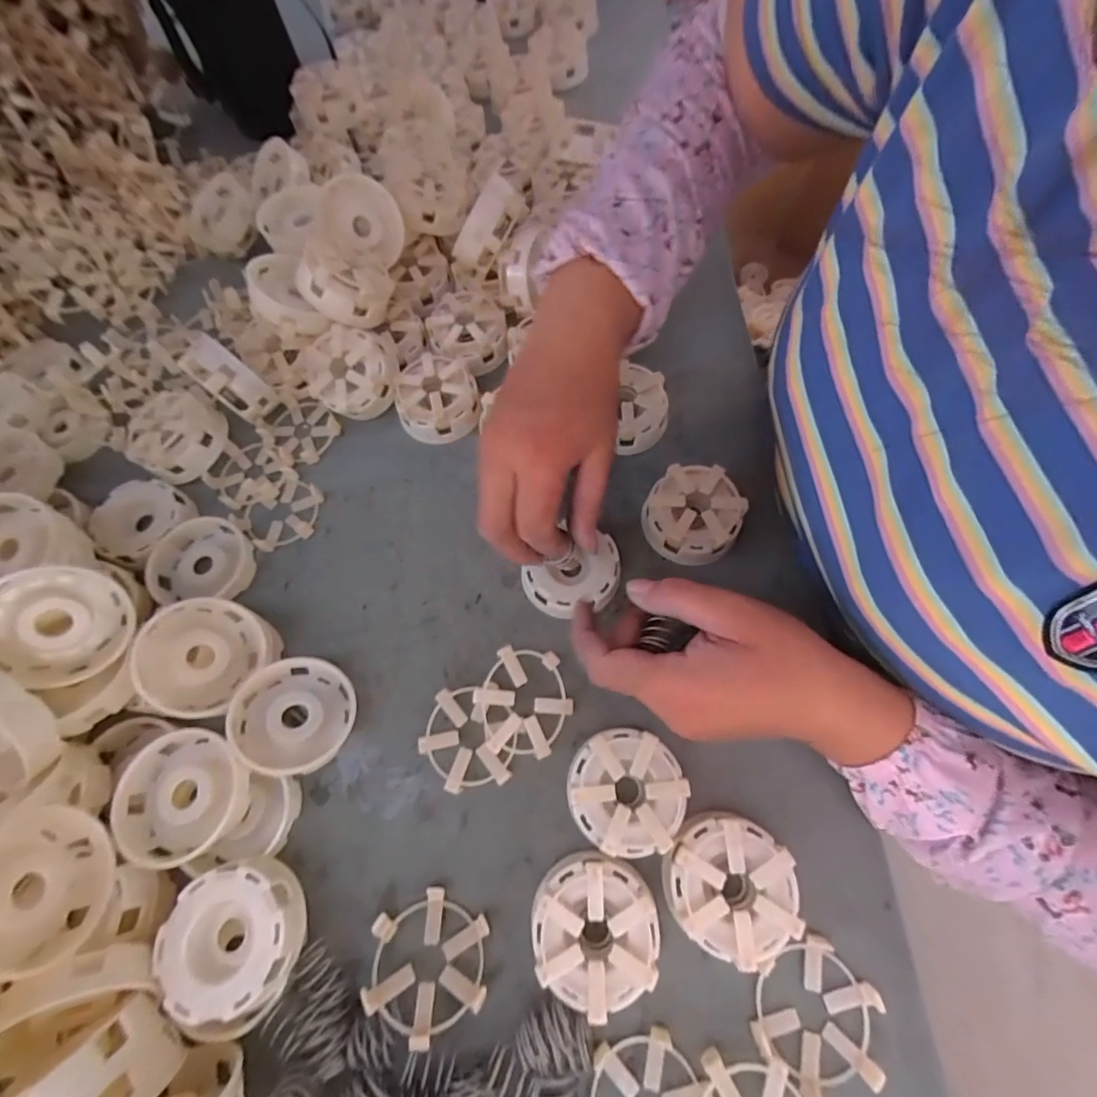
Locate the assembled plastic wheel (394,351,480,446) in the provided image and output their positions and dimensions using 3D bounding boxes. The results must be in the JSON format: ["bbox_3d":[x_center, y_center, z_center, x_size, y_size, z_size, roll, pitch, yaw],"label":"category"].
[{"bbox_3d":[-0.088,-0.120,0.402,0.062,0.030,0.064,-1,68,2],"label":"assembled plastic wheel"}]

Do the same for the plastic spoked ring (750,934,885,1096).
[{"bbox_3d":[0.133,0.232,0.250,0.059,0.024,0.064,-1,68,2],"label":"plastic spoked ring"}]

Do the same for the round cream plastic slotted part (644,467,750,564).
[{"bbox_3d":[0.099,-0.023,0.353,0.062,0.033,0.063,-1,68,2],"label":"round cream plastic slotted part"}]

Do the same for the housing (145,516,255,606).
[{"bbox_3d":[-0.249,0.009,0.368,0.070,0.021,0.056,-3,68,1],"label":"housing"}]

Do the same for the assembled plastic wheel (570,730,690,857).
[{"bbox_3d":[0.044,0.138,0.292,0.063,0.031,0.063,-1,68,2],"label":"assembled plastic wheel"}]

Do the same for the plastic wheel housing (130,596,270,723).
[{"bbox_3d":[-0.213,0.066,0.311,0.025,0.064,0.069,-16,62,36],"label":"plastic wheel housing"}]

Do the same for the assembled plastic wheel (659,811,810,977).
[{"bbox_3d":[0.096,0.177,0.271,0.065,0.028,0.063,-1,68,2],"label":"assembled plastic wheel"}]

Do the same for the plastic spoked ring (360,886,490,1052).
[{"bbox_3d":[-0.063,0.215,0.264,0.063,0.012,0.058,7,44,-7],"label":"plastic spoked ring"}]

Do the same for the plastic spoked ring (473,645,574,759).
[{"bbox_3d":[-0.015,0.092,0.307,0.059,0.007,0.060,3,76,-11],"label":"plastic spoked ring"}]

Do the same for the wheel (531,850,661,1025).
[{"bbox_3d":[0.024,0.198,0.267,0.063,0.030,0.062,-1,68,2],"label":"wheel"}]

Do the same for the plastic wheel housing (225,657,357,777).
[{"bbox_3d":[-0.158,0.103,0.314,0.069,0.033,0.066,-1,68,3],"label":"plastic wheel housing"}]

